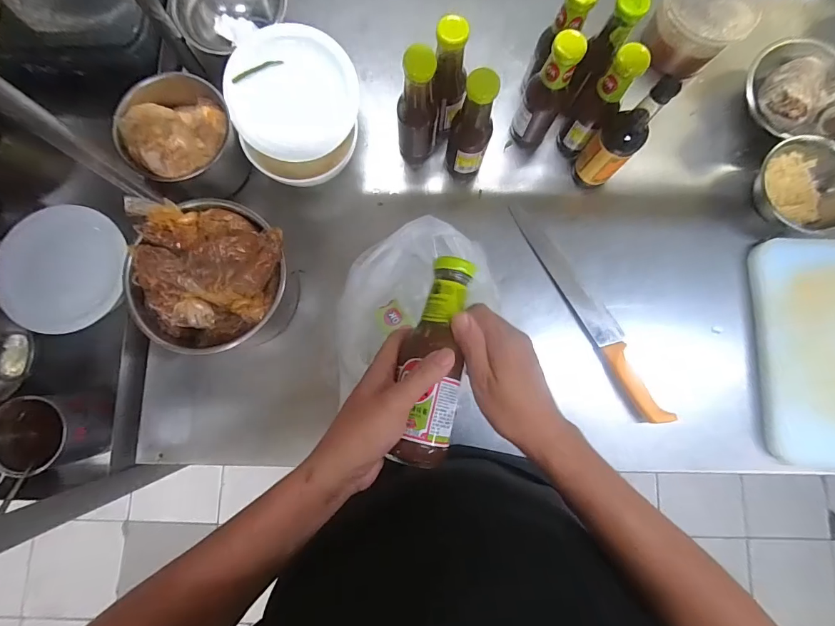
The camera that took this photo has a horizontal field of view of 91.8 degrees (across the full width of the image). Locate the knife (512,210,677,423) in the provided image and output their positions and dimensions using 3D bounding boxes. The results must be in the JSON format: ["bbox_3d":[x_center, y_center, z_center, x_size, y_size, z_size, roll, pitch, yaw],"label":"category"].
[{"bbox_3d":[0.269,-0.005,0.629,0.046,0.029,0.387,-29,84,-6],"label":"knife"}]

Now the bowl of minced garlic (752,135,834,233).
[{"bbox_3d":[0.594,-0.196,0.634,0.125,0.075,0.138,-11,82,-3],"label":"bowl of minced garlic"}]

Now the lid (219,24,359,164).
[{"bbox_3d":[-0.181,-0.321,0.593,0.180,0.011,0.180,-2,102,-11],"label":"lid"}]

